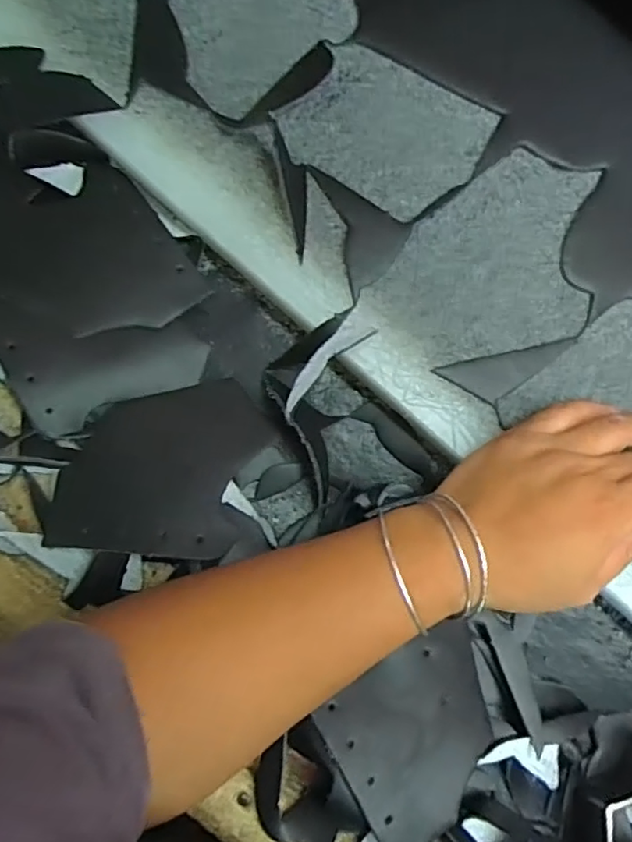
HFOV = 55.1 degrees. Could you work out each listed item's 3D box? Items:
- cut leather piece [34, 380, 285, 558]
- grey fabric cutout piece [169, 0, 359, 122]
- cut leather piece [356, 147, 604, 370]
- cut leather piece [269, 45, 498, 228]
[{"bbox_3d":[-0.085,0.025,0.347,0.110,0.010,0.102,9,74,-17],"label":"cut leather piece"},{"bbox_3d":[-0.032,-0.239,0.345,0.098,0.004,0.118,-19,88,-1],"label":"grey fabric cutout piece"},{"bbox_3d":[0.102,-0.082,0.339,0.140,0.005,0.098,-38,89,0],"label":"cut leather piece"},{"bbox_3d":[0.039,-0.163,0.340,0.108,0.006,0.076,26,90,1],"label":"cut leather piece"}]

